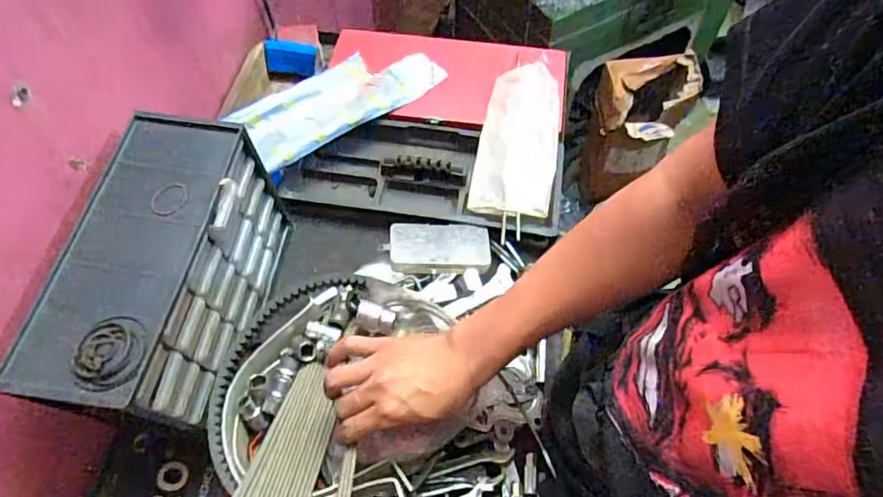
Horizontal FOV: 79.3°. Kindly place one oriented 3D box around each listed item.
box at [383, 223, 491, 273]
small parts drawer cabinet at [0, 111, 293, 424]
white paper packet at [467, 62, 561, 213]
[{"bbox_3d":[-0.003,-0.004,0.696,0.129,0.021,0.070,-2,61,0],"label":"box"},{"bbox_3d":[-0.287,0.033,0.578,0.128,0.183,0.296,8,62,5],"label":"small parts drawer cabinet"},{"bbox_3d":[0.114,-0.162,0.772,0.109,0.037,0.244,10,62,6],"label":"white paper packet"}]

